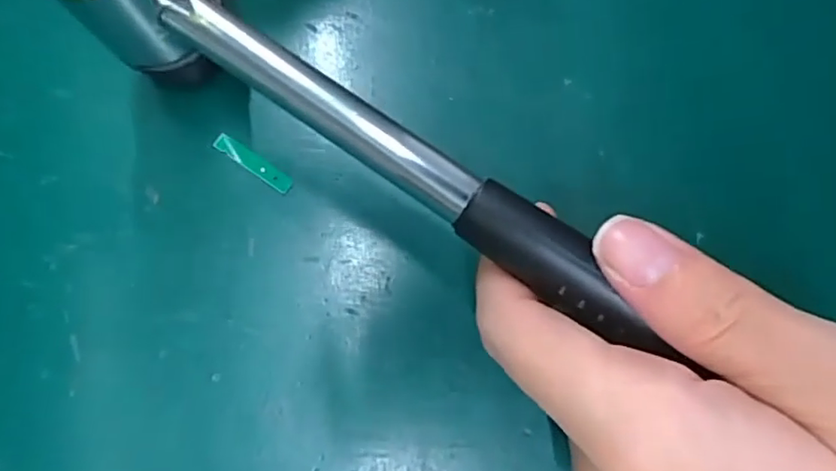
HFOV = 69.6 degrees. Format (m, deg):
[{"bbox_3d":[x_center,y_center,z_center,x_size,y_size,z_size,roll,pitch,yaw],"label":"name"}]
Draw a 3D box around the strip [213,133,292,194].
[{"bbox_3d":[-0.051,-0.023,0.184,0.027,0.004,0.005,33,77,9],"label":"strip"}]

